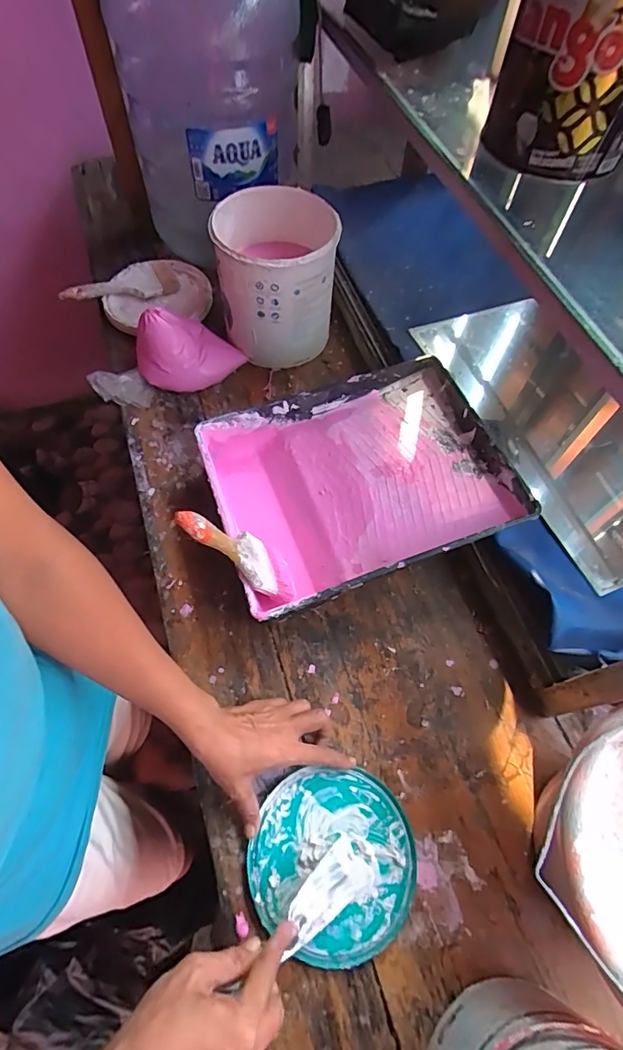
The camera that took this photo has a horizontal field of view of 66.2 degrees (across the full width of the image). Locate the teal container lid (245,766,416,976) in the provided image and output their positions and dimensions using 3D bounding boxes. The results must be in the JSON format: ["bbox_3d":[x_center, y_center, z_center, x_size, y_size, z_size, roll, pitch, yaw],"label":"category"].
[{"bbox_3d":[0.021,0.325,0.465,0.159,0.012,0.151,1,62,-2],"label":"teal container lid"}]

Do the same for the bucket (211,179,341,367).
[{"bbox_3d":[-0.053,-0.375,0.723,0.172,0.159,0.169,5,62,1],"label":"bucket"}]

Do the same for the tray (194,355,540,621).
[{"bbox_3d":[0.056,-0.052,0.622,0.346,0.094,0.274,-18,64,-11],"label":"tray"}]

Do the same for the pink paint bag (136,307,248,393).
[{"bbox_3d":[-0.191,-0.273,0.733,0.151,0.087,0.097,-31,67,-17],"label":"pink paint bag"}]

